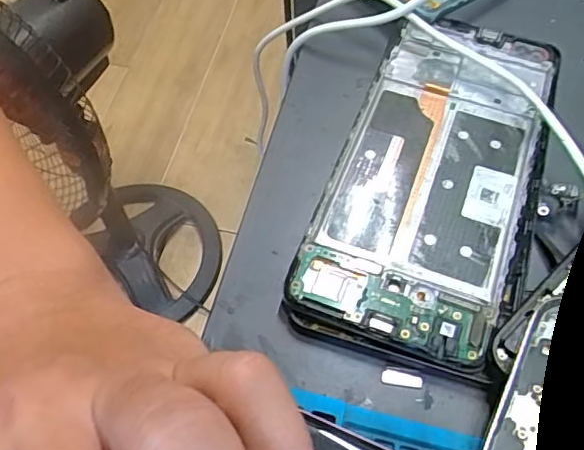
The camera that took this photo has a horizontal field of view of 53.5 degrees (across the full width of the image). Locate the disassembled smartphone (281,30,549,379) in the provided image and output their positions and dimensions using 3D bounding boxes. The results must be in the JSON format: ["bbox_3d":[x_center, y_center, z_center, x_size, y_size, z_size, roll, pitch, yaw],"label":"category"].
[{"bbox_3d":[0.056,-0.021,0.222,0.069,0.007,0.151,18,60,12],"label":"disassembled smartphone"}]

